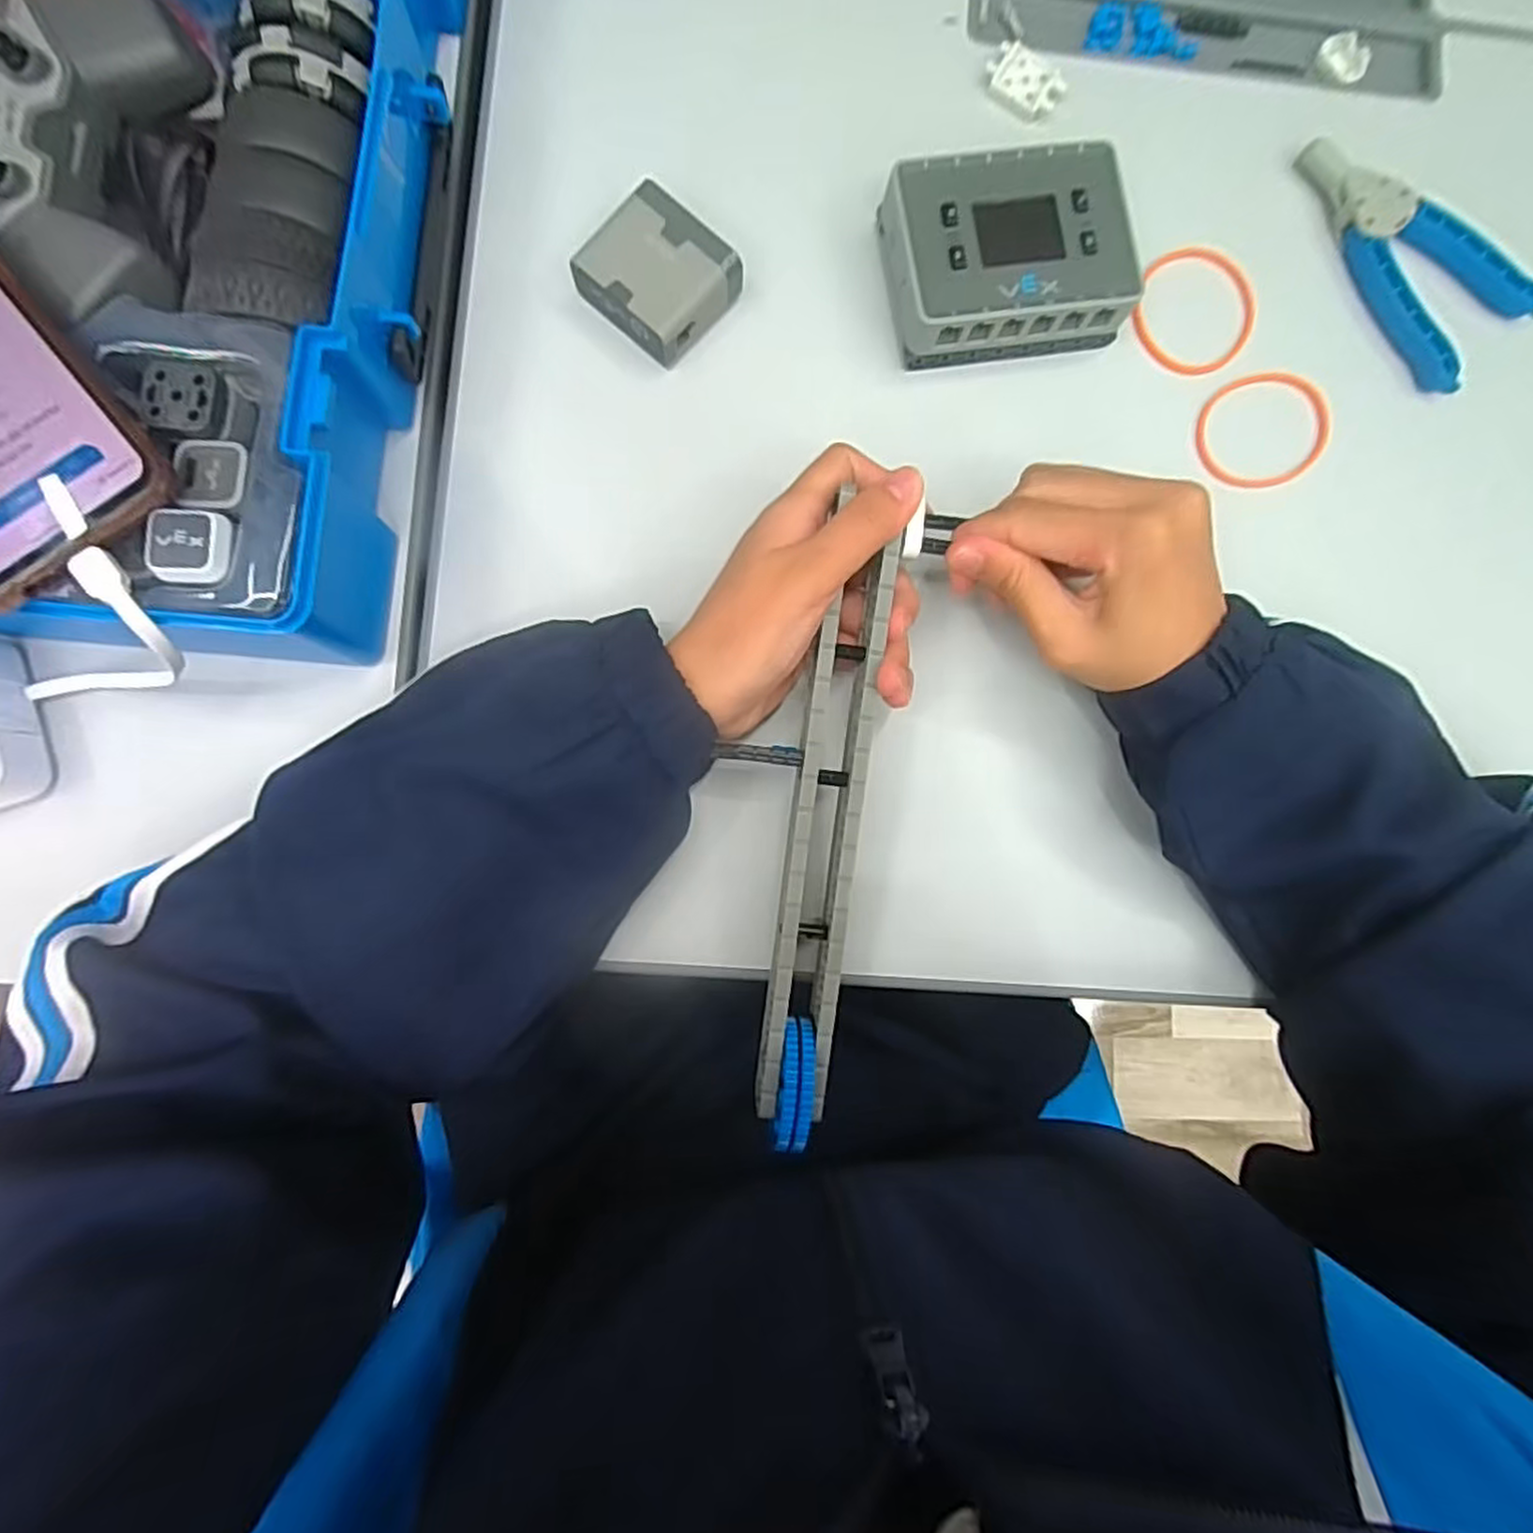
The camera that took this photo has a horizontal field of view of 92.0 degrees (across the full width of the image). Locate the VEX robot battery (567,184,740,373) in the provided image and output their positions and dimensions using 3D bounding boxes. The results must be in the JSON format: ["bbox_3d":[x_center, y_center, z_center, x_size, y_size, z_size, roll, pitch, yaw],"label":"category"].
[{"bbox_3d":[-0.048,-0.212,0.325,0.054,0.027,0.054,44,85,0],"label":"VEX robot battery"}]

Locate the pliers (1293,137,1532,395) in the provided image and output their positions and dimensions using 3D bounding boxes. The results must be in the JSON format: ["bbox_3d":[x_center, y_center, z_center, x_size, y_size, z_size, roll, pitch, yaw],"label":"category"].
[{"bbox_3d":[0.312,-0.249,0.353,0.062,0.016,0.128,-30,88,-5],"label":"pliers"}]

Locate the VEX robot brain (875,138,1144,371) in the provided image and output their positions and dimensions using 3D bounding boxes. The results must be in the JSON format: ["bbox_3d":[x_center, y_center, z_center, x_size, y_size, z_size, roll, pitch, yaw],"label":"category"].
[{"bbox_3d":[0.105,-0.226,0.331,0.103,0.035,0.076,-10,87,-4],"label":"VEX robot brain"}]

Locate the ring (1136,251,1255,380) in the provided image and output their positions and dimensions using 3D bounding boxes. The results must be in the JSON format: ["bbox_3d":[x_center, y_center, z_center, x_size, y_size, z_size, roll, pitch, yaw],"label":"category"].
[{"bbox_3d":[0.203,-0.215,0.350,0.057,0.007,0.061,0,88,-5],"label":"ring"}]

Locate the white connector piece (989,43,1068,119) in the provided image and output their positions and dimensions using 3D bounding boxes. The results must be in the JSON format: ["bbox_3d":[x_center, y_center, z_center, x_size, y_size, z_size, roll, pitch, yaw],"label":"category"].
[{"bbox_3d":[0.122,-0.324,0.352,0.036,0.009,0.023,35,85,0],"label":"white connector piece"}]

